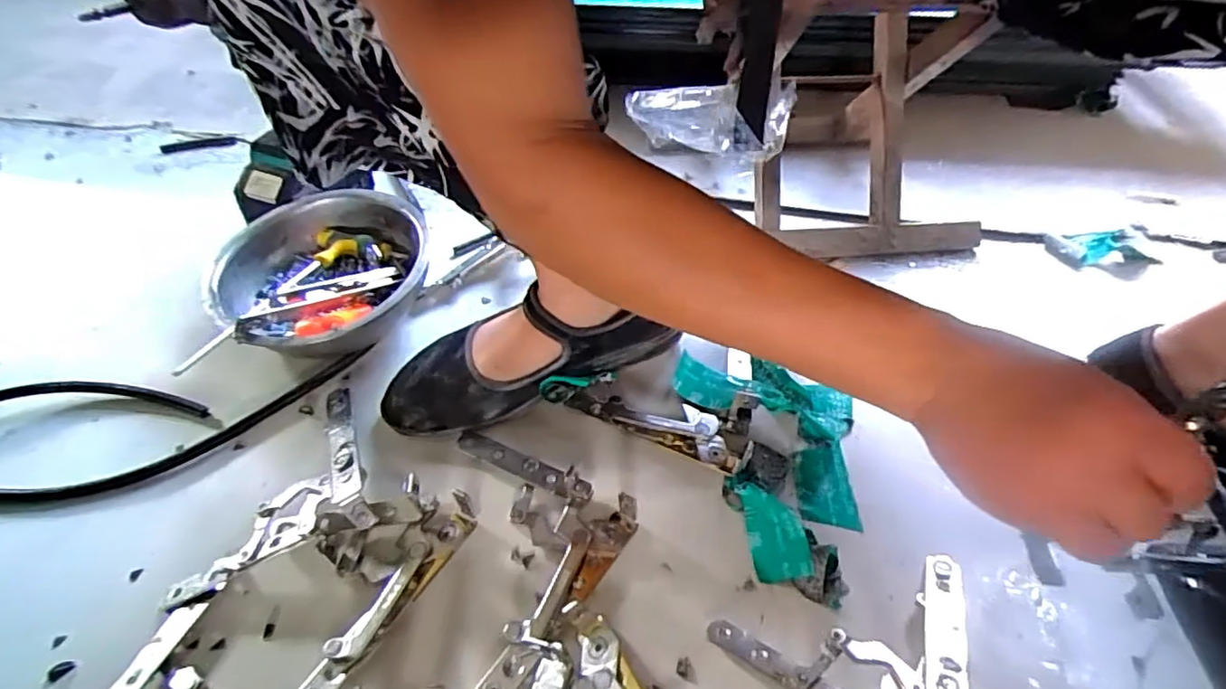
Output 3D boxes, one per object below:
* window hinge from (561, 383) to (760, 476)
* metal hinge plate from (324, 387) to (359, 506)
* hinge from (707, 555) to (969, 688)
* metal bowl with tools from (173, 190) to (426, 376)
[{"bbox_3d":[0.035,0.053,0.477,0.140,0.027,0.049,14,49,10],"label":"window hinge"},{"bbox_3d":[-0.195,0.068,0.446,0.020,0.011,0.139,-18,31,-17],"label":"metal hinge plate"},{"bbox_3d":[0.153,0.160,0.375,0.134,0.049,0.132,33,55,24],"label":"hinge"},{"bbox_3d":[-0.250,-0.053,0.547,0.166,0.067,0.180,1,48,-1],"label":"metal bowl with tools"}]

